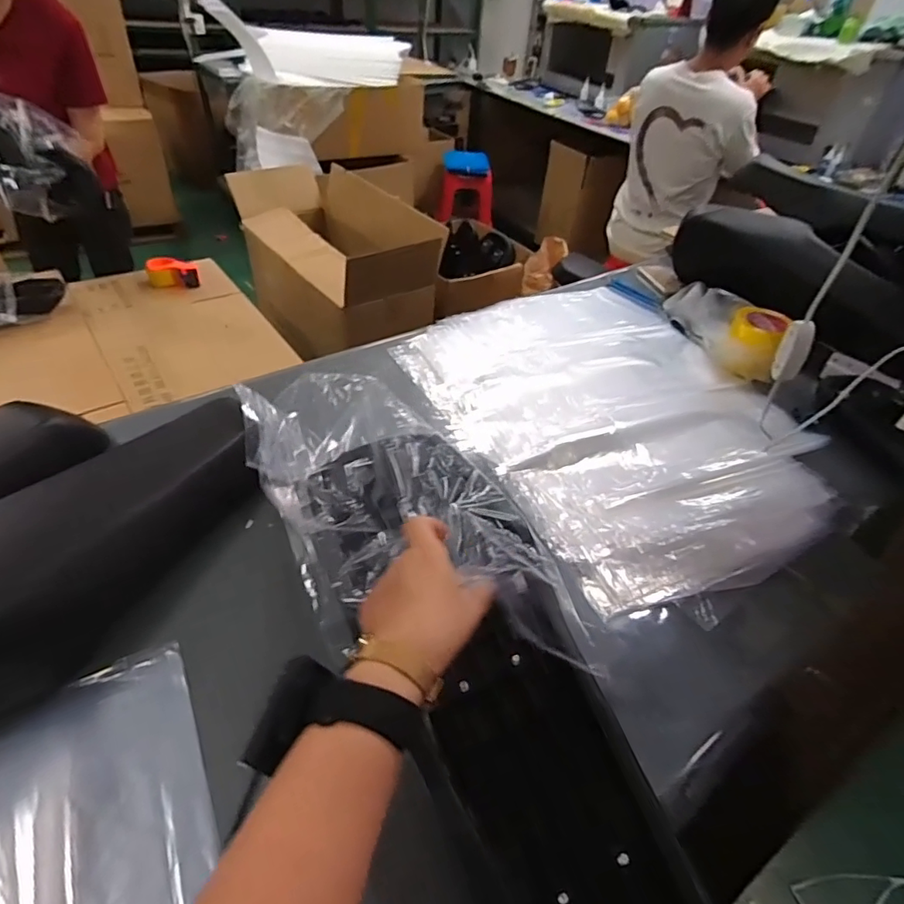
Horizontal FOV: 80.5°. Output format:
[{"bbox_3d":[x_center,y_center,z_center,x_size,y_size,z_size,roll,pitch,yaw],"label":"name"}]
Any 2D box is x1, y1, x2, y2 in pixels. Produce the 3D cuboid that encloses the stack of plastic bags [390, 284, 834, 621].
[{"bbox_3d":[0.274,-0.096,0.935,0.573,0.043,0.738,-17,47,-23],"label":"stack of plastic bags"}]

